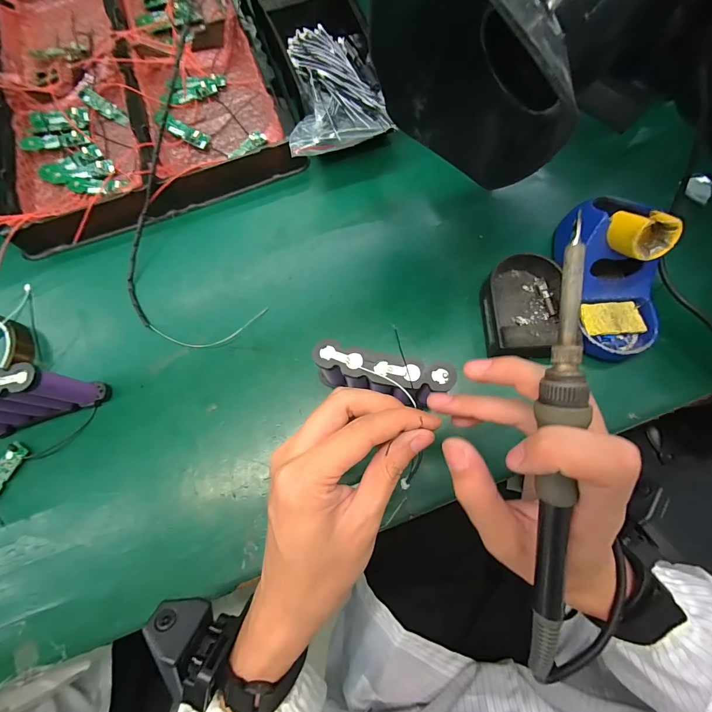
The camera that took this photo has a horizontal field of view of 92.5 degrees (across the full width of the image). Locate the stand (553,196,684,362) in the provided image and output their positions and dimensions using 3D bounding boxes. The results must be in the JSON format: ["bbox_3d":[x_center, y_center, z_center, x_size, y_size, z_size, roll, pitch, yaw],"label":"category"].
[{"bbox_3d":[0.242,-0.081,0.308,0.073,0.091,0.151,-8,73,2],"label":"stand"}]

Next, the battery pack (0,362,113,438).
[{"bbox_3d":[-0.301,0.039,0.304,0.108,0.081,0.026,-18,72,-2],"label":"battery pack"}]

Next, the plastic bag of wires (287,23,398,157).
[{"bbox_3d":[-0.034,-0.305,0.375,0.101,0.028,0.202,-13,72,0],"label":"plastic bag of wires"}]

